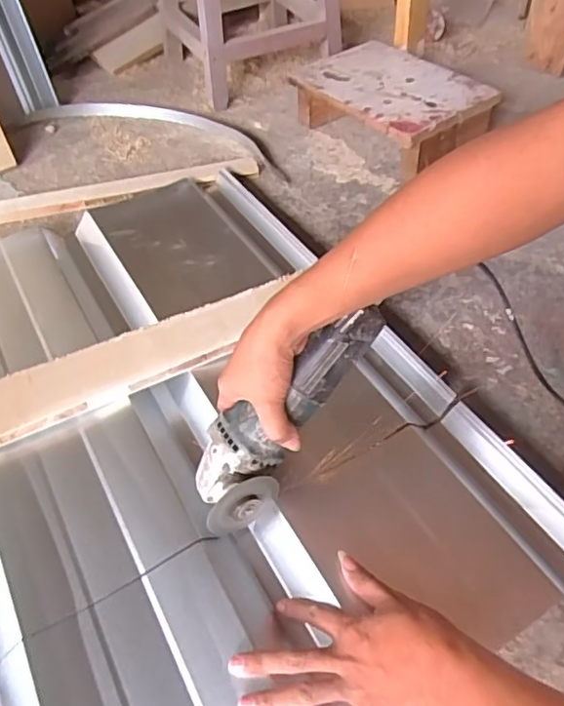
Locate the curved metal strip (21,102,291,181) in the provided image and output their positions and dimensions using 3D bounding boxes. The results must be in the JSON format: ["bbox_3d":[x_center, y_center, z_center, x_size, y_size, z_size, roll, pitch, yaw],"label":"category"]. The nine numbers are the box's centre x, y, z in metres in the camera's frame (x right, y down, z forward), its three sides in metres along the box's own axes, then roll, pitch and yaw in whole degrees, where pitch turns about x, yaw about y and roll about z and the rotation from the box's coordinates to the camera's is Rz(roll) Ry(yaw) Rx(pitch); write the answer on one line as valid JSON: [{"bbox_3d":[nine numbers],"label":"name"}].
[{"bbox_3d":[-0.233,-0.439,1.162,0.587,0.019,0.153,18,52,17],"label":"curved metal strip"}]

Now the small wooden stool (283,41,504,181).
[{"bbox_3d":[0.195,-0.435,1.068,0.220,0.123,0.317,-29,52,-25],"label":"small wooden stool"}]

